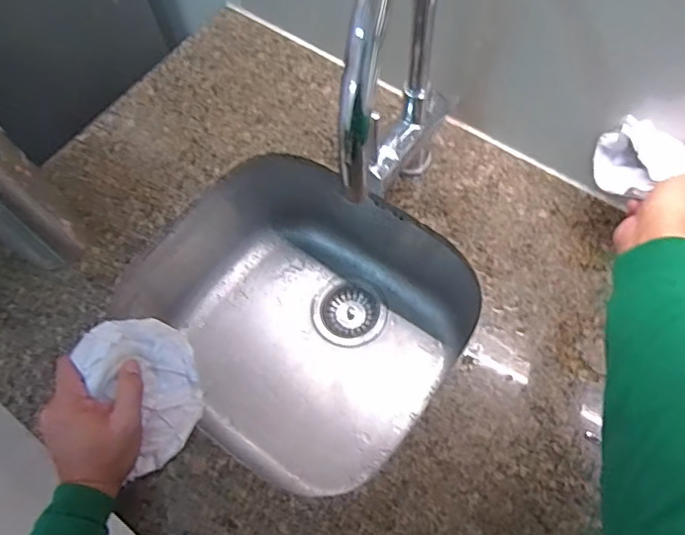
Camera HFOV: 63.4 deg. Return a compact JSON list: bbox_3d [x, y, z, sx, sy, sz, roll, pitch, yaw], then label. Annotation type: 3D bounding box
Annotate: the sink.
[{"bbox_3d":[-0.051,0.056,0.772,0.356,0.212,0.393,32,70,17],"label":"sink"}]

